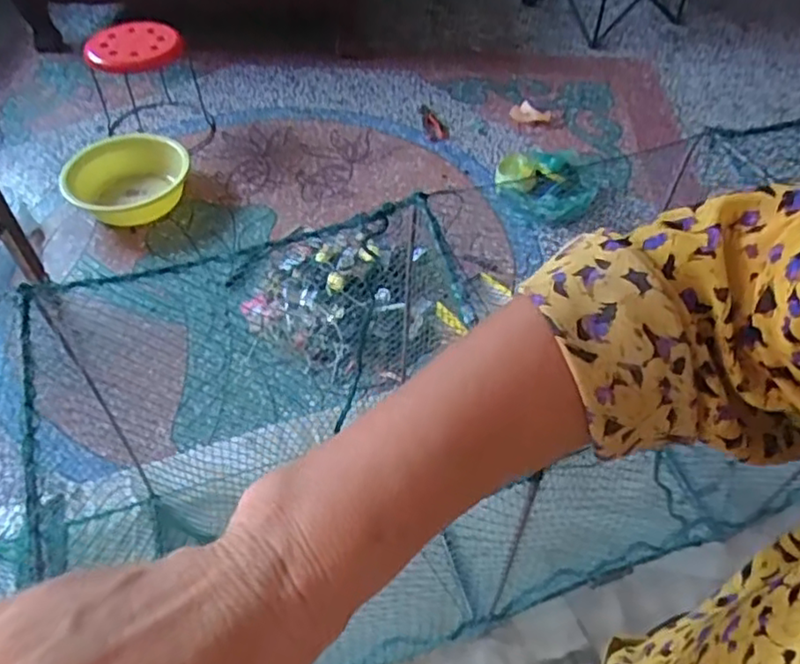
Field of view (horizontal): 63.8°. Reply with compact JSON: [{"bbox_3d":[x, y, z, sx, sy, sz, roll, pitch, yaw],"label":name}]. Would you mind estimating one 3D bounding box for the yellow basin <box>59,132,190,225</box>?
[{"bbox_3d":[-0.762,-0.421,1.778,0.315,0.118,0.264,4,50,0],"label":"yellow basin"}]

